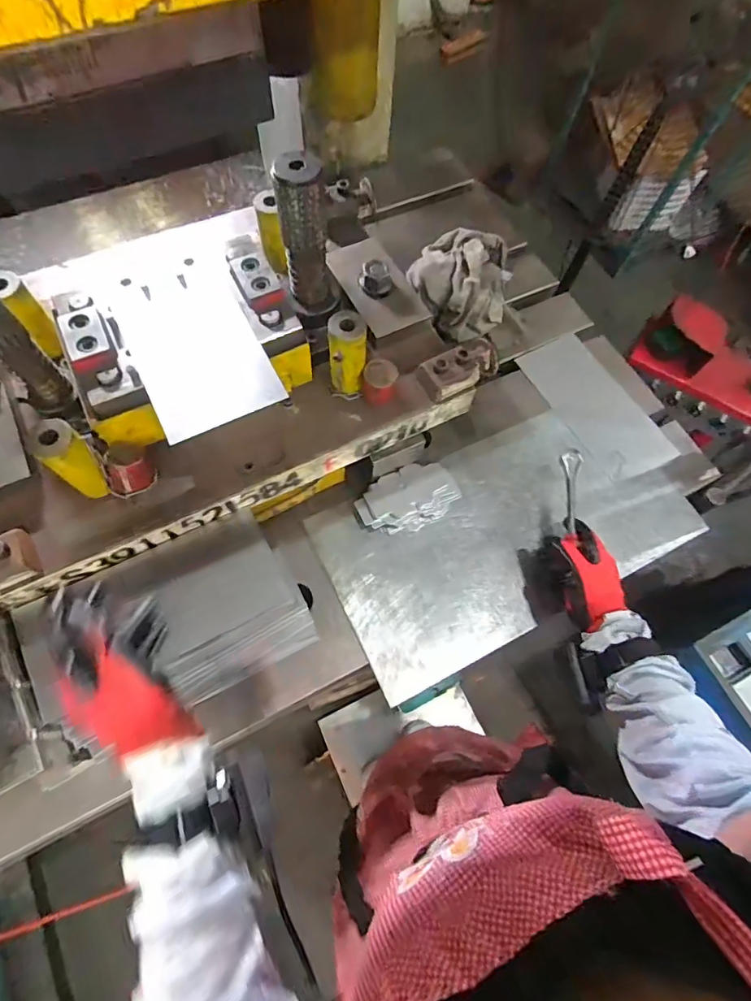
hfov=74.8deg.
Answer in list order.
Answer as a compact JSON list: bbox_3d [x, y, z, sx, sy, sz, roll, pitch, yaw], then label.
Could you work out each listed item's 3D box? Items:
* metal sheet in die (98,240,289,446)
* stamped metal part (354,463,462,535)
[{"bbox_3d":[-0.191,-0.173,0.506,0.122,0.008,0.227,-23,72,-12],"label":"metal sheet in die"},{"bbox_3d":[0.042,-0.001,0.657,0.139,0.035,0.074,-20,69,-11],"label":"stamped metal part"}]

